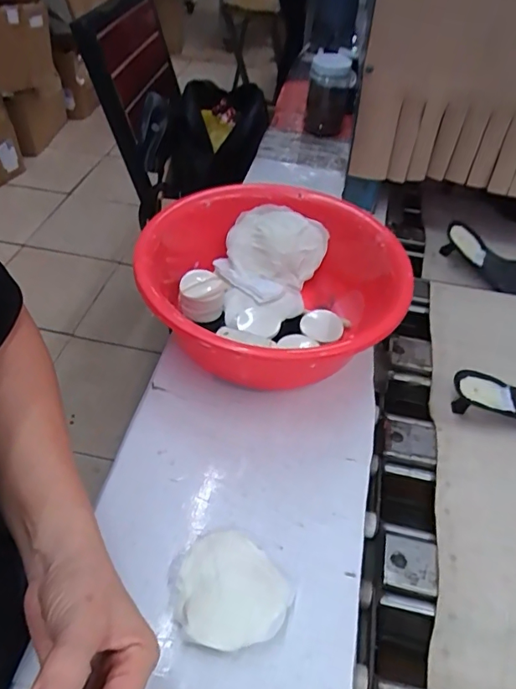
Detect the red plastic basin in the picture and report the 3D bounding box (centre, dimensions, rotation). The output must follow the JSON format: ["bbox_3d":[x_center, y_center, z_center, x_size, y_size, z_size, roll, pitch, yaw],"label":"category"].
[{"bbox_3d":[0.017,-0.054,0.559,0.276,0.114,0.276,2,47,-2],"label":"red plastic basin"}]

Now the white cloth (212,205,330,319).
[{"bbox_3d":[0.011,-0.106,0.620,0.121,0.068,0.125,19,48,14],"label":"white cloth"}]

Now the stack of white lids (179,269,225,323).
[{"bbox_3d":[-0.064,-0.056,0.574,0.049,0.043,0.048,-2,47,-5],"label":"stack of white lids"}]

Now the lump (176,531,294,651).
[{"bbox_3d":[-0.022,0.190,0.384,0.085,0.021,0.079,2,47,-2],"label":"lump"}]

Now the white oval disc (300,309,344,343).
[{"bbox_3d":[0.076,-0.022,0.582,0.045,0.011,0.044,33,53,25],"label":"white oval disc"}]

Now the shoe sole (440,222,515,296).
[{"bbox_3d":[0.379,-0.116,0.756,0.217,0.053,0.081,26,49,4],"label":"shoe sole"}]

